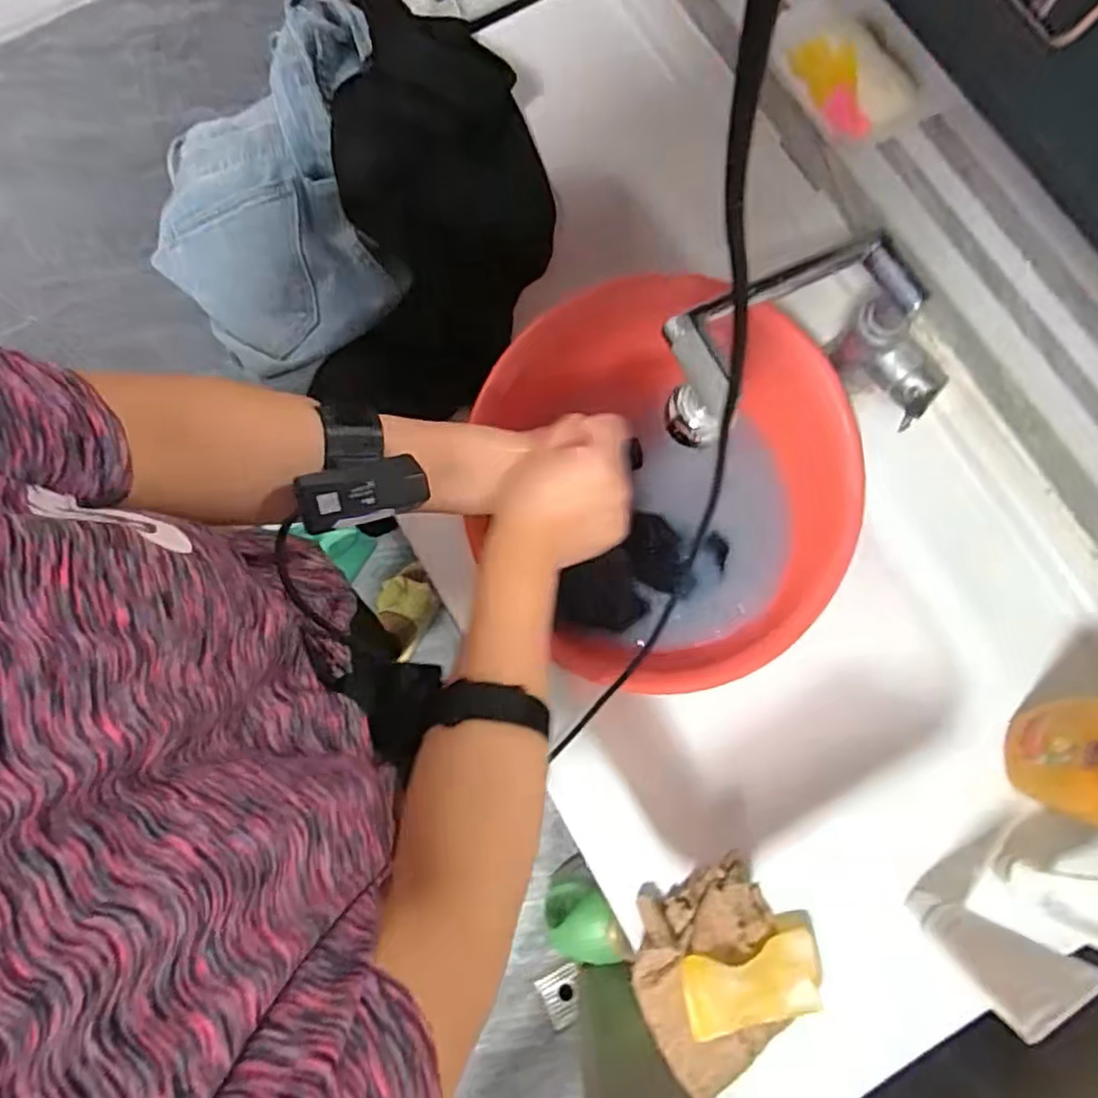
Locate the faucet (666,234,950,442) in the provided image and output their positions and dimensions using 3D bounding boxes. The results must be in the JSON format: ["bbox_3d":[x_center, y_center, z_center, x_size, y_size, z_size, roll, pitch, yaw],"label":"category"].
[{"bbox_3d":[0.195,-0.140,0.500,0.262,0.126,0.108,-13,79,-27],"label":"faucet"}]

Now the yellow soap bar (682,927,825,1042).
[{"bbox_3d":[0.151,0.322,0.490,0.105,0.025,0.054,-11,79,-2],"label":"yellow soap bar"}]

